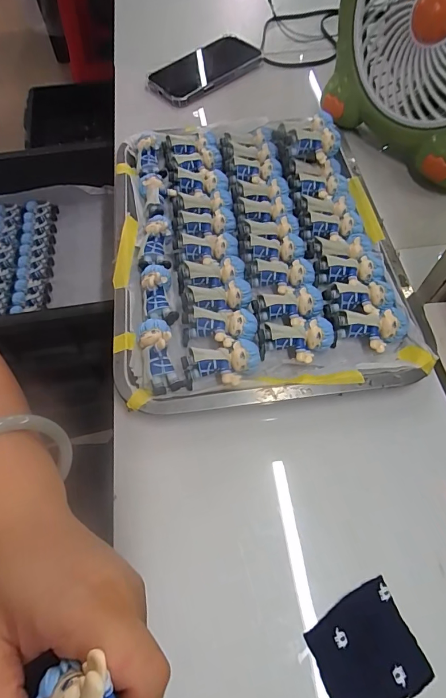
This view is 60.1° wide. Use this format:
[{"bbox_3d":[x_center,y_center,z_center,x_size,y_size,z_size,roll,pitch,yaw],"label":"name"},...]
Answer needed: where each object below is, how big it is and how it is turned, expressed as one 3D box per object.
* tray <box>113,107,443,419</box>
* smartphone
[{"bbox_3d":[0.024,-0.106,0.362,0.249,0.035,0.322,-8,65,-3],"label":"tray"},{"bbox_3d":[-0.023,-0.397,0.543,0.093,0.015,0.173,40,70,21],"label":"smartphone"}]

